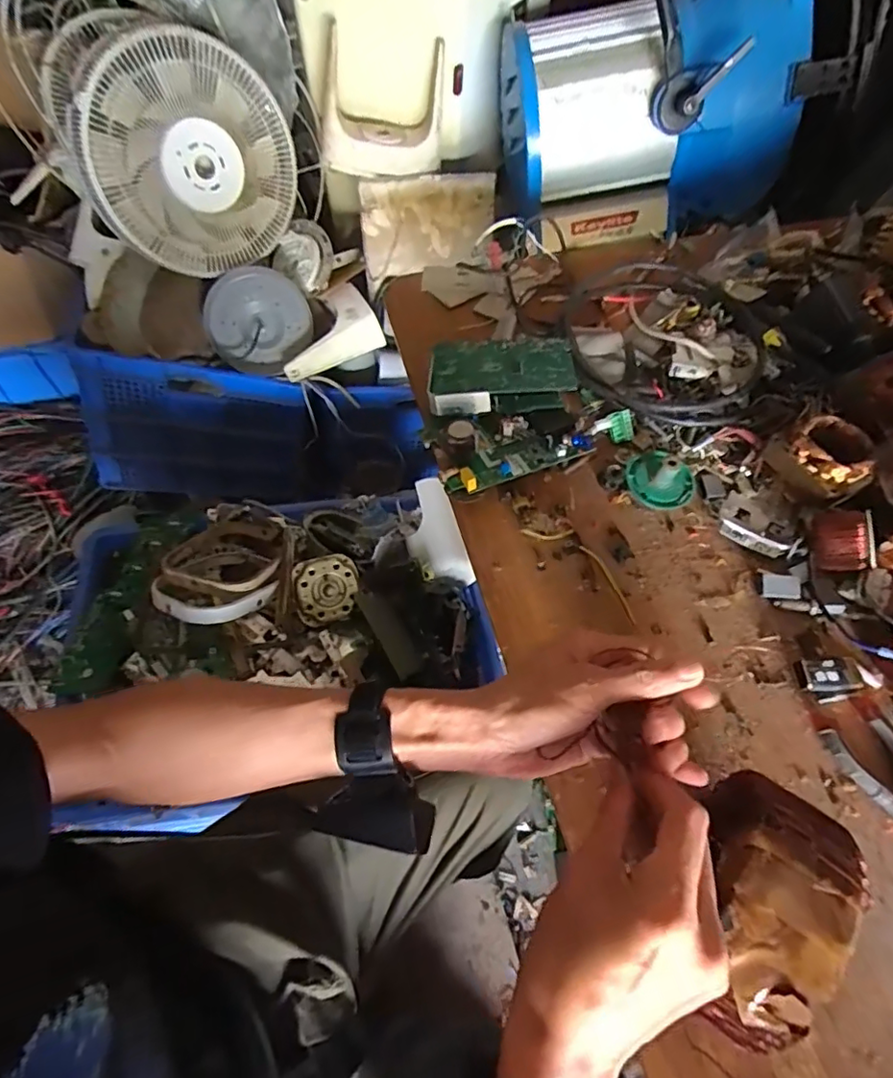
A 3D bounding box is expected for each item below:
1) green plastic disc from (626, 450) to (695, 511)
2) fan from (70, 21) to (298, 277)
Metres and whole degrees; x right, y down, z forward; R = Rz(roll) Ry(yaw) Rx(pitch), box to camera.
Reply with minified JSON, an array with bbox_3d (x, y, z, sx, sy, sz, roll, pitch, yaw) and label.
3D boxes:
[{"bbox_3d":[0.215,-0.065,0.559,0.068,0.034,0.065,25,62,13],"label":"green plastic disc"},{"bbox_3d":[-0.417,-0.626,0.939,0.342,0.297,0.103,-23,63,-17],"label":"fan"}]

